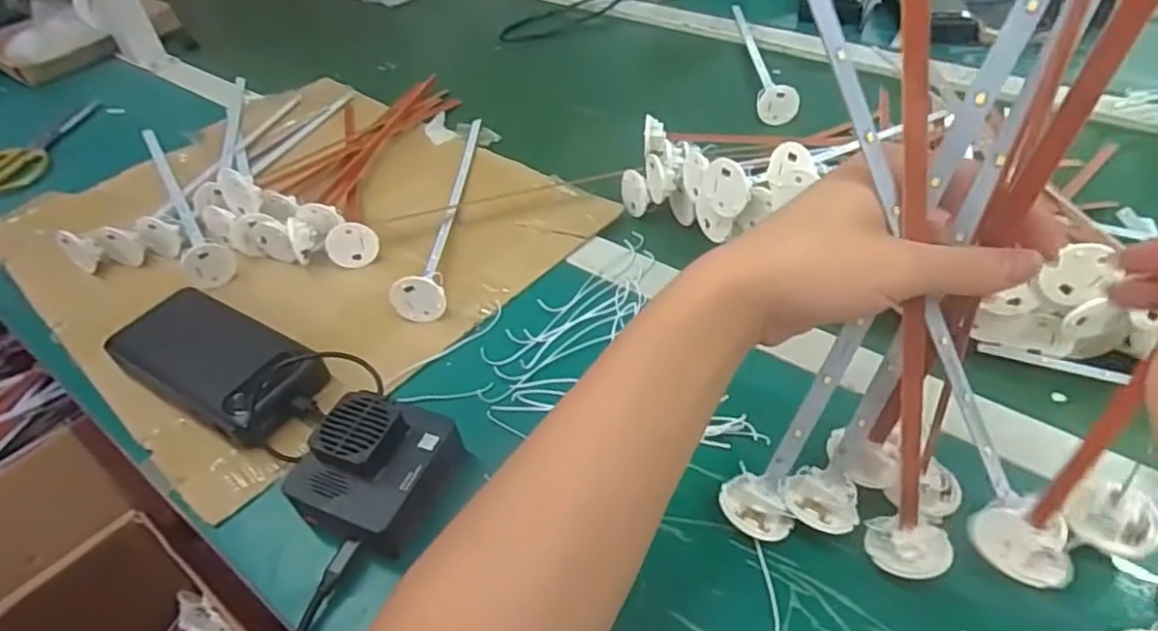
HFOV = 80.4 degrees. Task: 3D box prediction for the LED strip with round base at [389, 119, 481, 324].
[{"bbox_3d":[-0.116,-0.102,0.583,0.036,0.042,0.278,-4,43,2],"label":"LED strip with round base"}]

